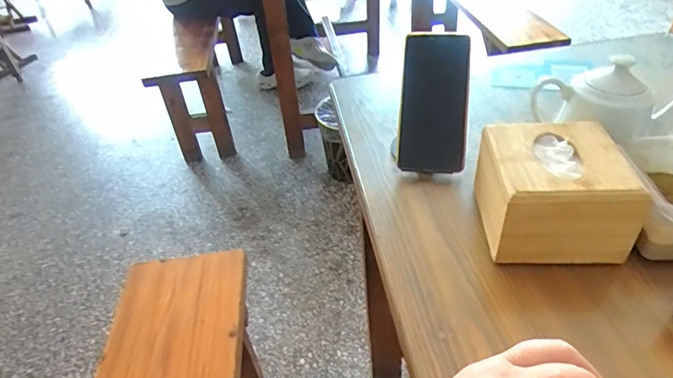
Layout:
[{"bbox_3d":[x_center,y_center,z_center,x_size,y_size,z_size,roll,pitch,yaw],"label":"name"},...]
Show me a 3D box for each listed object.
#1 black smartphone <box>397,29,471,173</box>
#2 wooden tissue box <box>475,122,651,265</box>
[{"bbox_3d":[0.113,-0.097,0.529,0.073,0.156,0.017,4,6,12],"label":"black smartphone"},{"bbox_3d":[0.198,0.004,0.438,0.123,0.090,0.110,-1,40,7],"label":"wooden tissue box"}]

